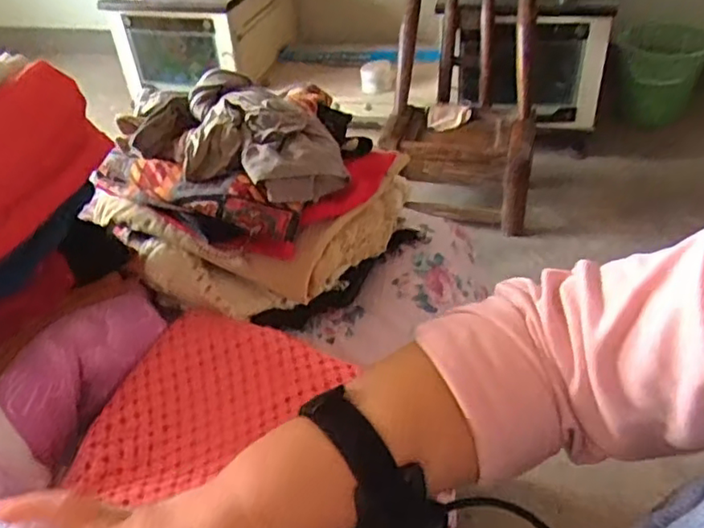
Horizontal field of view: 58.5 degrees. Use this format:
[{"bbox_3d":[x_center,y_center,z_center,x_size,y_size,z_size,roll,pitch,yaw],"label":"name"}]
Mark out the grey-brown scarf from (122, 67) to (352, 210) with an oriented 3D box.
[{"bbox_3d":[-0.122,-0.124,0.585,0.248,0.055,0.115,26,49,32],"label":"grey-brown scarf"}]

